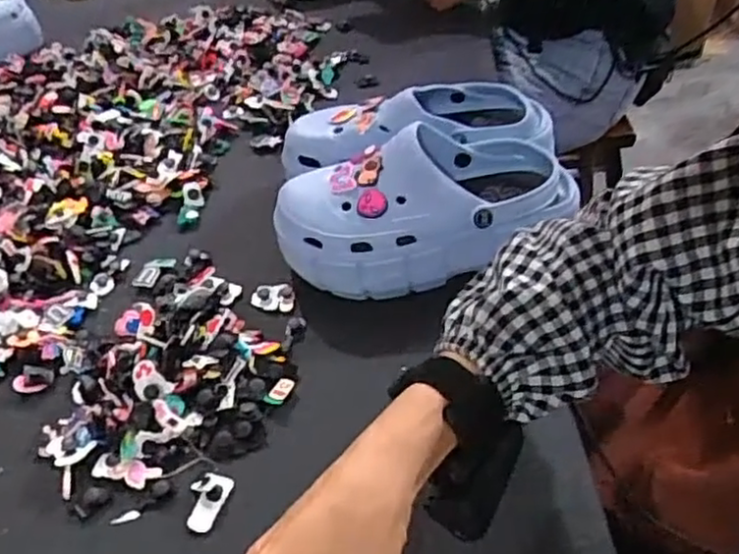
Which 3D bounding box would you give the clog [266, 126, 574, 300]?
[{"bbox_3d":[0.049,-0.055,0.607,0.252,0.108,0.102,-13,44,-5],"label":"clog"}]

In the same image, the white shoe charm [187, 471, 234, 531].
[{"bbox_3d":[-0.114,0.155,0.484,0.024,0.009,0.040,10,46,18],"label":"white shoe charm"}]

